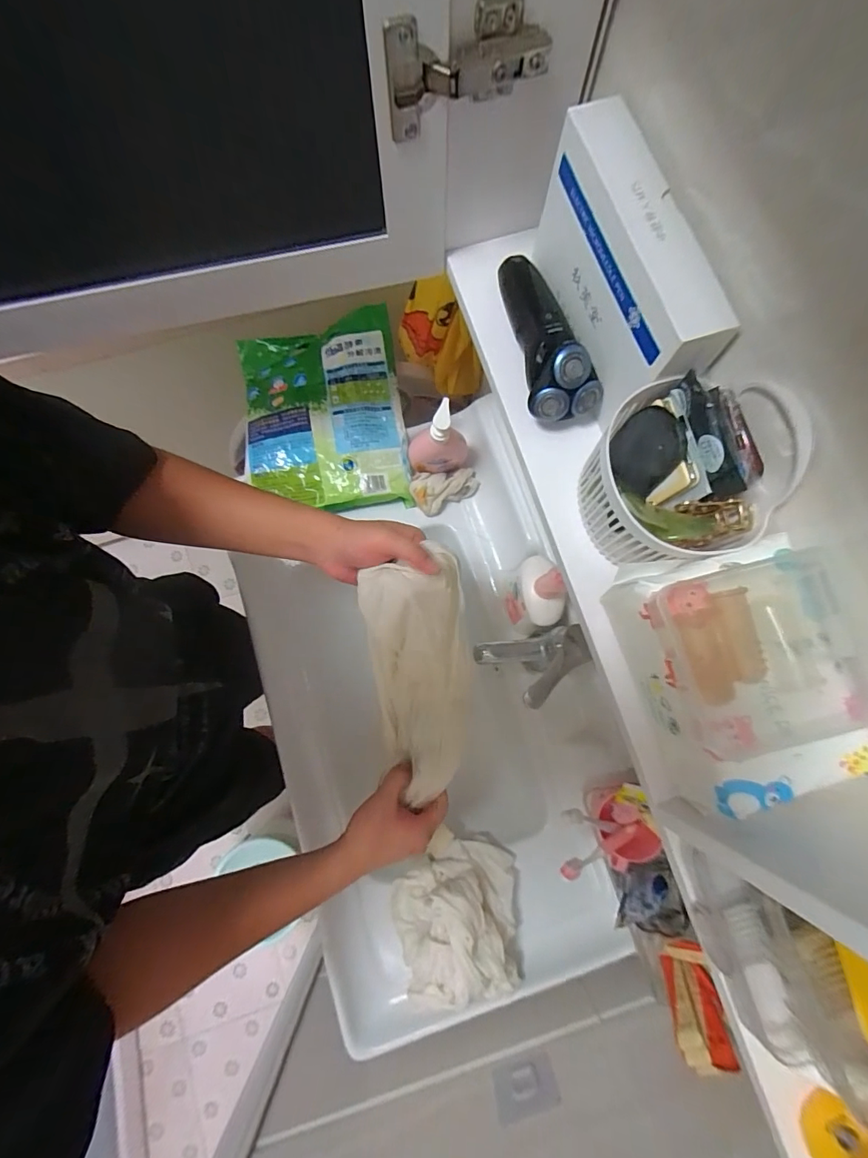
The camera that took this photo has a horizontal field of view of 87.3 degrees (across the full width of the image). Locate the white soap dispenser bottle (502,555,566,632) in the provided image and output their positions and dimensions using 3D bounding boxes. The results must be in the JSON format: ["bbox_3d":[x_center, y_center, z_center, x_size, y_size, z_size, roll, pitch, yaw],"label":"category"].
[{"bbox_3d":[0.139,0.021,0.636,0.061,0.165,0.098,-10,79,-2],"label":"white soap dispenser bottle"}]

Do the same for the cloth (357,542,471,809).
[{"bbox_3d":[-0.013,0.114,0.493,0.101,0.044,0.291,-5,112,-1],"label":"cloth"}]

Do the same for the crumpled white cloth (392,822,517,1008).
[{"bbox_3d":[0.027,0.446,0.597,0.164,0.092,0.161,4,79,1],"label":"crumpled white cloth"}]

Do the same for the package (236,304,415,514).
[{"bbox_3d":[-0.181,-0.274,0.741,0.250,0.051,0.334,-8,79,-1],"label":"package"}]

